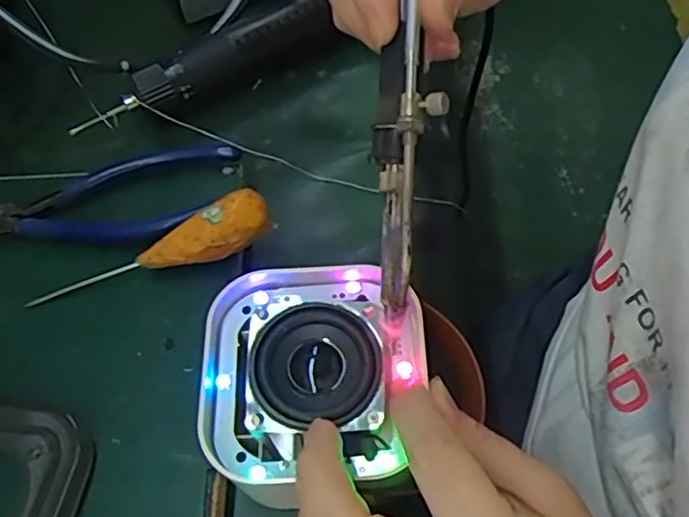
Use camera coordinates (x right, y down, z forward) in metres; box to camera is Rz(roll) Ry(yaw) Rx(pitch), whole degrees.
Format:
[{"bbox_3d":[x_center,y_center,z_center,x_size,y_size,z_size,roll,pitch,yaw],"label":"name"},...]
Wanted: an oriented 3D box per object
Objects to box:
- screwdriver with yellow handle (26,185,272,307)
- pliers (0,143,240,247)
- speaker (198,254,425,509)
[{"bbox_3d":[-0.094,-0.001,0.324,0.121,0.017,0.022,-23,61,5],"label":"screwdriver with yellow handle"},{"bbox_3d":[-0.131,-0.025,0.343,0.154,0.023,0.051,-15,59,-3],"label":"pliers"},{"bbox_3d":[-0.013,0.044,0.263,0.087,0.029,0.092,1,59,-2],"label":"speaker"}]

